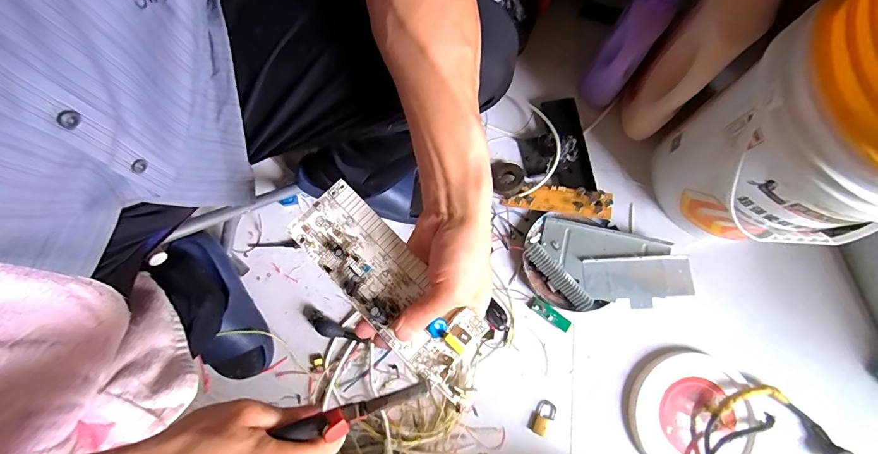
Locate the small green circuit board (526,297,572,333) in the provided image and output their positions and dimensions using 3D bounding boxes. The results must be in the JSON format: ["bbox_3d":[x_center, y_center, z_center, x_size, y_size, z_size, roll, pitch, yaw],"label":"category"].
[{"bbox_3d":[0.212,0.167,0.752,0.088,0.007,0.025,33,80,7],"label":"small green circuit board"}]

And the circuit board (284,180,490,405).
[{"bbox_3d":[-0.048,0.046,0.338,0.070,0.012,0.195,-42,76,-8],"label":"circuit board"}]

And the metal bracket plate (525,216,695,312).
[{"bbox_3d":[0.320,0.080,0.744,0.285,0.031,0.159,16,79,4],"label":"metal bracket plate"}]

